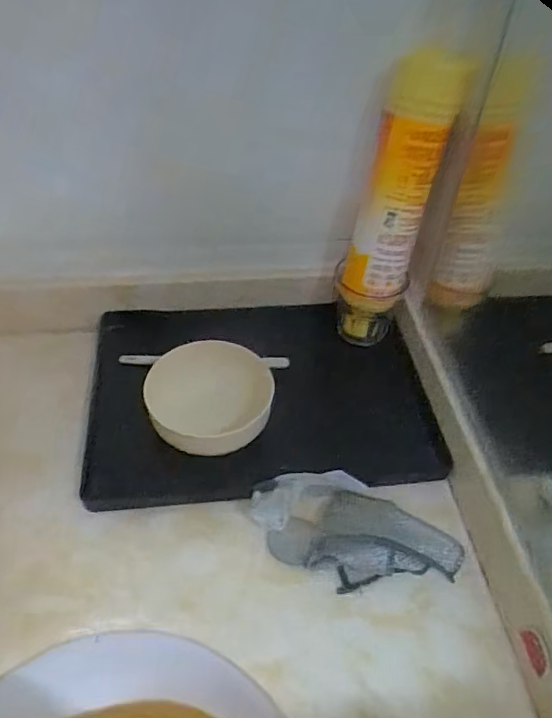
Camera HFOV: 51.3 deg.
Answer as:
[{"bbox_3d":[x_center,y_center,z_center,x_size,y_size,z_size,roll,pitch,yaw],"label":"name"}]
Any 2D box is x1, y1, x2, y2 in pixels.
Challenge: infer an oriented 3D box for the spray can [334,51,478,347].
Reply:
[{"bbox_3d":[0.101,-0.127,0.509,0.068,0.251,0.058,10,45,7],"label":"spray can"}]

